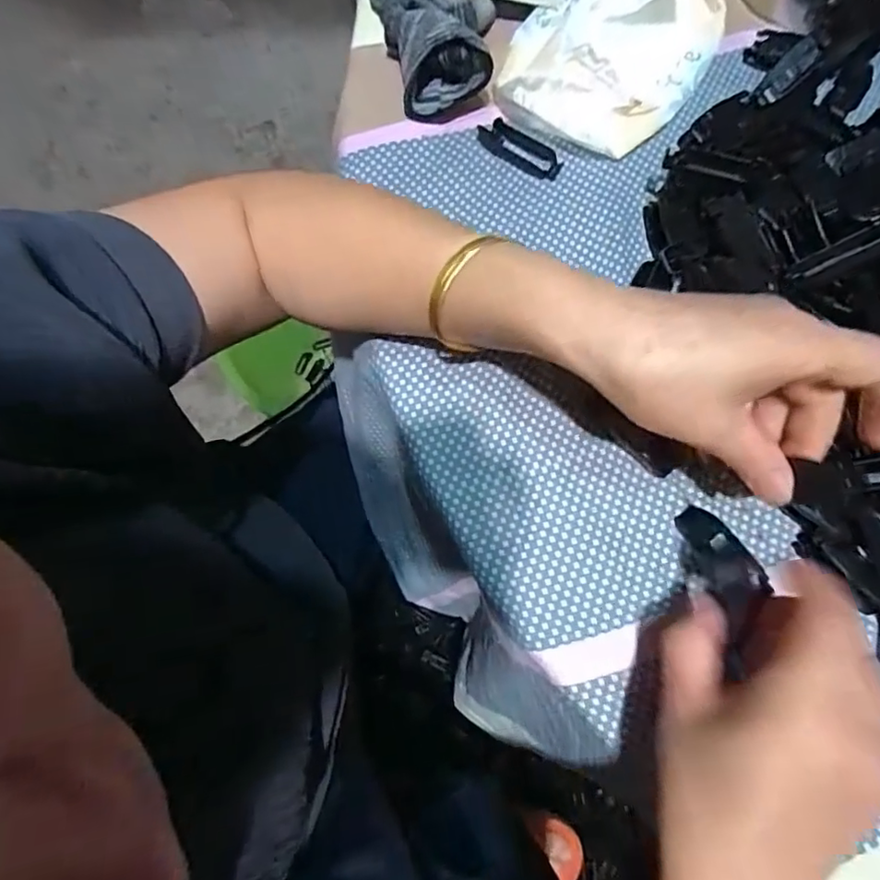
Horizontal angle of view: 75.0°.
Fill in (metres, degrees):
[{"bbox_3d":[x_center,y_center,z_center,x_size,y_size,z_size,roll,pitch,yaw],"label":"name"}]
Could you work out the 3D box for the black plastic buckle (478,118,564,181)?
[{"bbox_3d":[0.050,-0.180,0.357,0.056,0.009,0.019,33,77,10],"label":"black plastic buckle"}]

